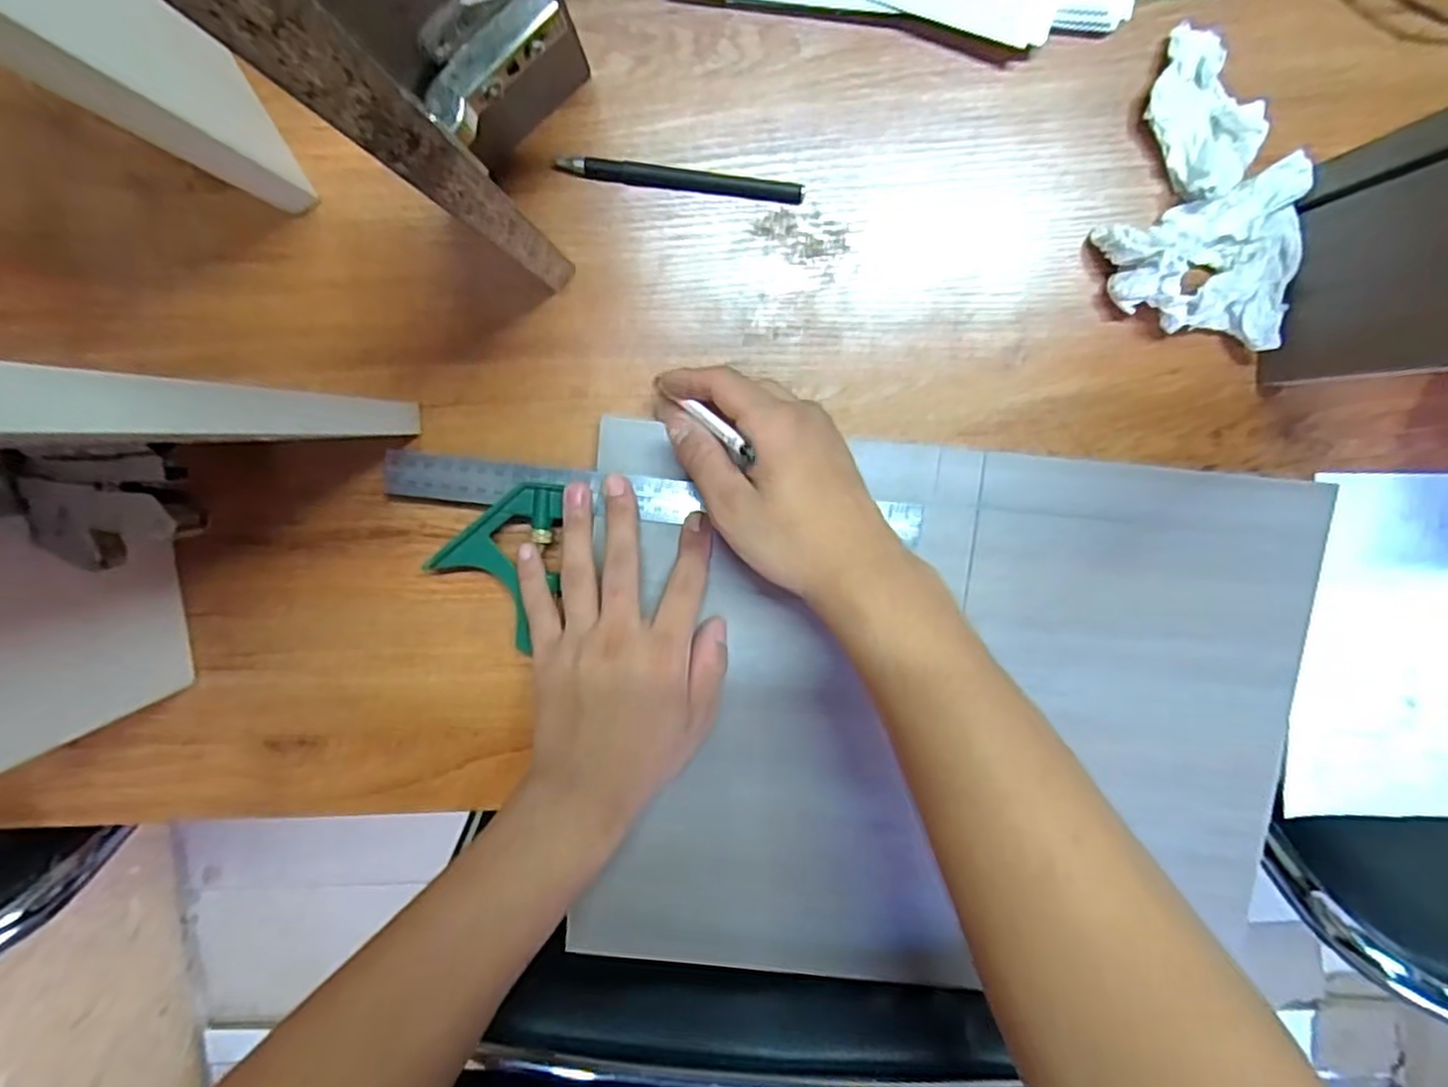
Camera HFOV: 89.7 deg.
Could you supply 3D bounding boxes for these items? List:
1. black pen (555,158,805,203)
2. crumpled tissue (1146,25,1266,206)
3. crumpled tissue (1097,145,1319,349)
[{"bbox_3d":[-0.024,-0.204,0.406,0.135,0.009,0.012,6,98,1],"label":"black pen"},{"bbox_3d":[0.251,-0.227,0.385,0.043,0.022,0.083,-29,96,5],"label":"crumpled tissue"},{"bbox_3d":[0.263,-0.145,0.393,0.098,0.033,0.086,-16,97,4],"label":"crumpled tissue"}]

